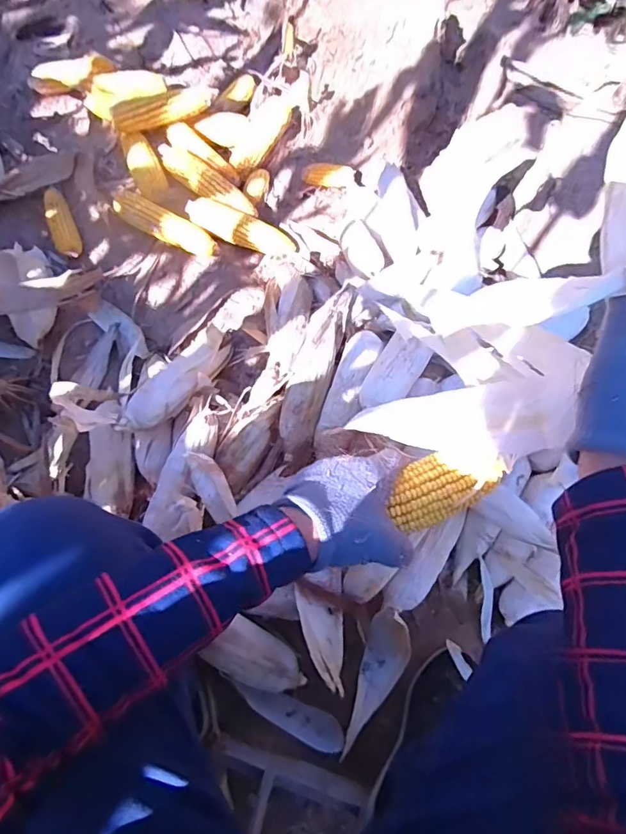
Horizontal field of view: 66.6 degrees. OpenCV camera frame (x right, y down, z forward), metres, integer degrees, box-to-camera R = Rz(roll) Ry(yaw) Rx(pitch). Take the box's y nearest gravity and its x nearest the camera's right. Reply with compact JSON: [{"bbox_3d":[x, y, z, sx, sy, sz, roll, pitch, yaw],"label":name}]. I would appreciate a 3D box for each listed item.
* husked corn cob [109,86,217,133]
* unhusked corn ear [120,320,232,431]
[{"bbox_3d":[-0.255,-0.547,0.846,0.195,0.048,0.043,-31,76,-21],"label":"husked corn cob"},{"bbox_3d":[-0.191,-0.057,0.705,0.072,0.051,0.218,32,57,10],"label":"unhusked corn ear"}]

